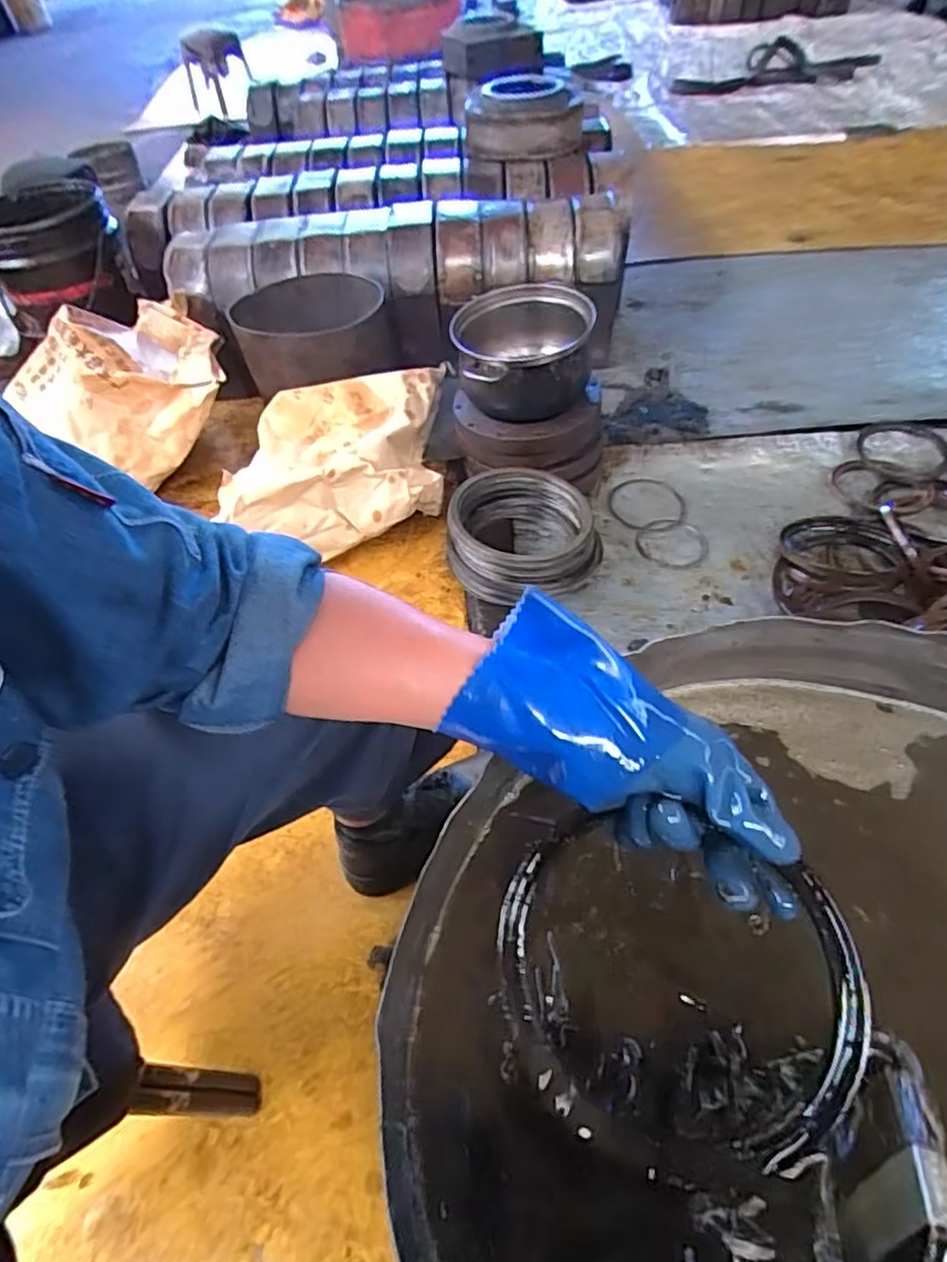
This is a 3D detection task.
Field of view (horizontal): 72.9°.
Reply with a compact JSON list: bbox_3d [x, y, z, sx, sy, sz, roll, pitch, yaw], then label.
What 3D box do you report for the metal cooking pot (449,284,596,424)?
[{"bbox_3d":[0.077,-0.463,1.070,0.216,0.129,0.224,-4,51,2],"label":"metal cooking pot"}]

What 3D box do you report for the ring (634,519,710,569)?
[{"bbox_3d":[0.335,-0.146,1.070,0.125,0.004,0.113,-13,52,-5],"label":"ring"}]

